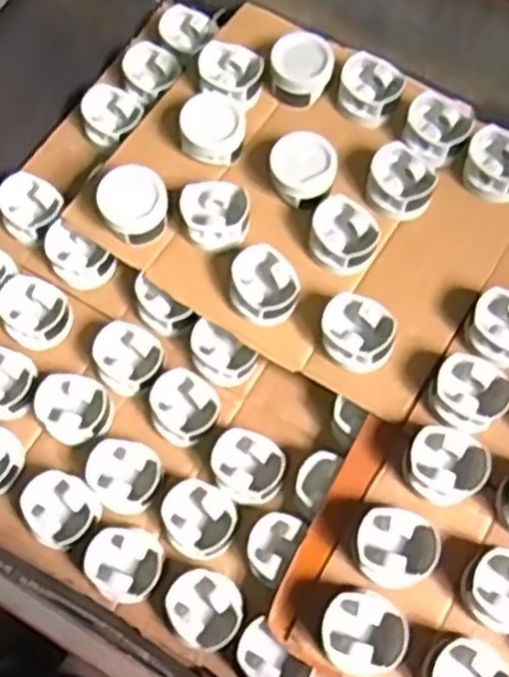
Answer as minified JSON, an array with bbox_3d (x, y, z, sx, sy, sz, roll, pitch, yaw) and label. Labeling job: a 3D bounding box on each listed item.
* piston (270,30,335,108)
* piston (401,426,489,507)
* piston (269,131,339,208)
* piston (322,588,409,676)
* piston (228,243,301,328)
[{"bbox_3d":[0.058,-0.329,0.970,0.073,0.056,0.075,7,69,2],"label":"piston"},{"bbox_3d":[0.191,0.126,0.792,0.077,0.051,0.074,0,69,-1],"label":"piston"},{"bbox_3d":[0.055,-0.190,0.918,0.077,0.054,0.082,11,69,3],"label":"piston"},{"bbox_3d":[0.101,0.274,0.739,0.072,0.050,0.073,0,69,-1],"label":"piston"},{"bbox_3d":[0.011,-0.055,0.872,0.078,0.045,0.077,0,69,-1],"label":"piston"}]

